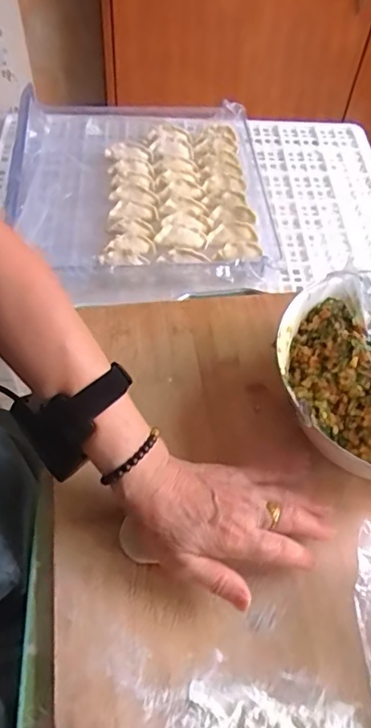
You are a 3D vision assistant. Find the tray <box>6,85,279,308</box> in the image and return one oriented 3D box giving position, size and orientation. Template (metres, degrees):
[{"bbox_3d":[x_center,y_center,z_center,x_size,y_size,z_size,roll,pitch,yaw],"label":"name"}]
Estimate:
[{"bbox_3d":[-0.073,-0.257,0.797,0.369,0.059,0.407,-2,56,-5],"label":"tray"}]

